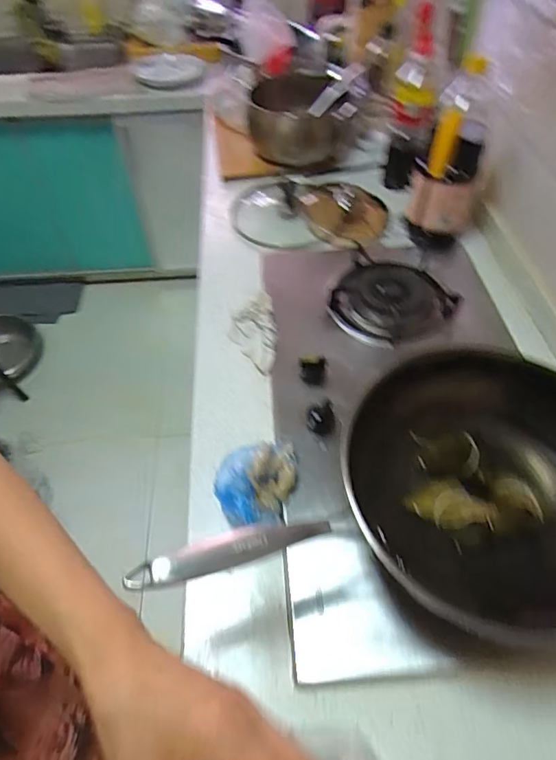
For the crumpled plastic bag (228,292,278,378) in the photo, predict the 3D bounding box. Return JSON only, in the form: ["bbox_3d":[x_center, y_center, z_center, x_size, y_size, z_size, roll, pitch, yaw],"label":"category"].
[{"bbox_3d":[-0.041,-0.079,0.765,0.076,0.032,0.168,-7,52,-4],"label":"crumpled plastic bag"}]

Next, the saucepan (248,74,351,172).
[{"bbox_3d":[0.049,-0.607,1.095,0.231,0.136,0.217,-4,52,-1],"label":"saucepan"}]

